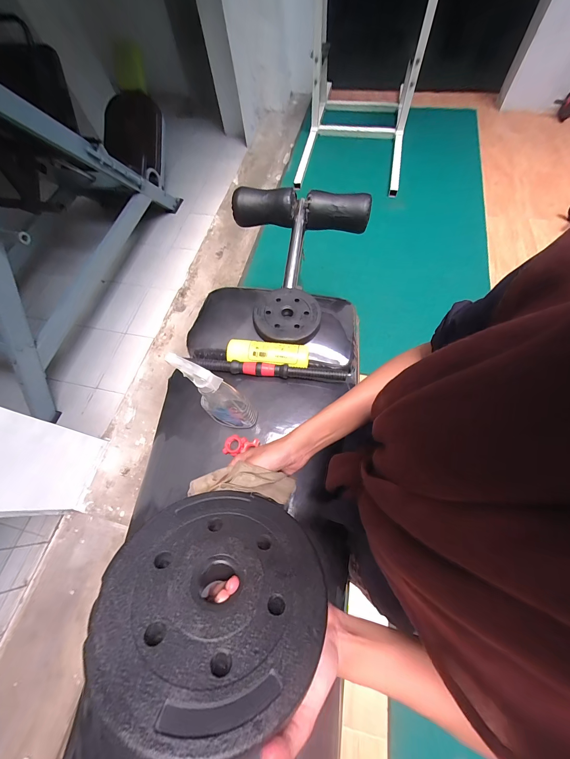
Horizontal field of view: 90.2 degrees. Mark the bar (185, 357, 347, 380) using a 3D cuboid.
[{"bbox_3d":[-0.045,-0.021,0.674,0.366,0.033,0.034,6,65,7],"label":"bar"}]

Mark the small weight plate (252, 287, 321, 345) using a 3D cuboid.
[{"bbox_3d":[0.007,-0.171,0.748,0.169,0.031,0.177,-1,65,3],"label":"small weight plate"}]

